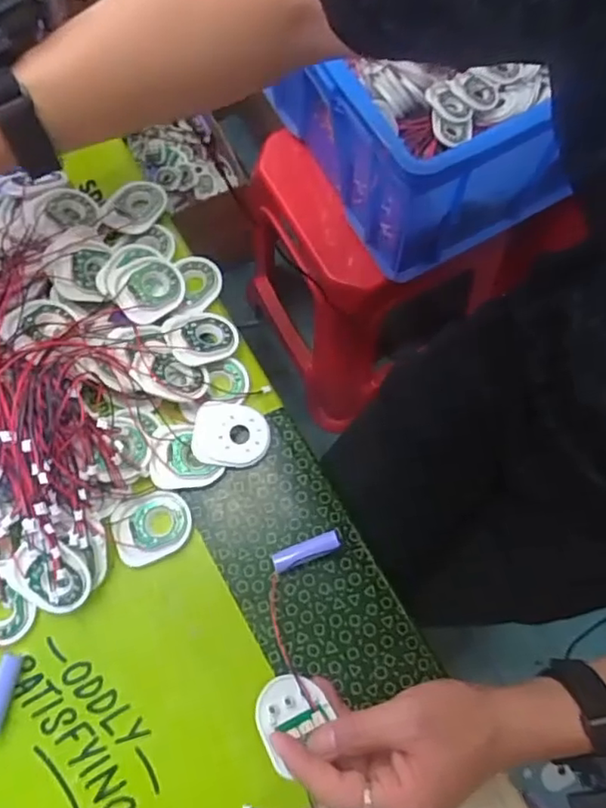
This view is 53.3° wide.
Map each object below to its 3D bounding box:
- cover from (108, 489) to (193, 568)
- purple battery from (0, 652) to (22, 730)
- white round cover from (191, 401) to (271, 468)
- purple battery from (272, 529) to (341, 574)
[{"bbox_3d":[-0.112,0.090,0.445,0.057,0.009,0.049,-18,74,-3],"label":"cover"},{"bbox_3d":[-0.207,0.199,0.414,0.014,0.015,0.050,9,75,5],"label":"purple battery"},{"bbox_3d":[-0.054,0.024,0.462,0.055,0.016,0.049,3,75,2],"label":"white round cover"},{"bbox_3d":[0.002,0.106,0.437,0.050,0.012,0.014,-23,75,-4],"label":"purple battery"}]

